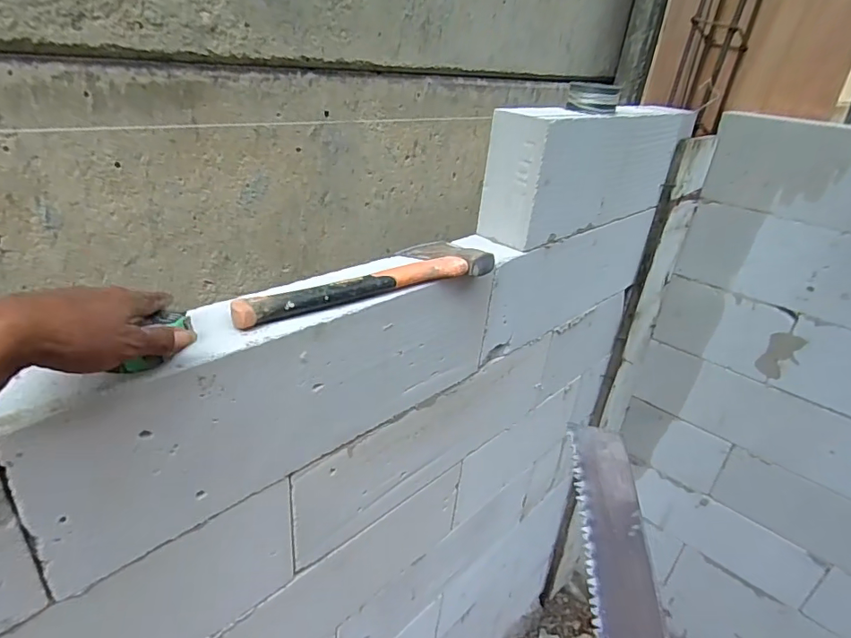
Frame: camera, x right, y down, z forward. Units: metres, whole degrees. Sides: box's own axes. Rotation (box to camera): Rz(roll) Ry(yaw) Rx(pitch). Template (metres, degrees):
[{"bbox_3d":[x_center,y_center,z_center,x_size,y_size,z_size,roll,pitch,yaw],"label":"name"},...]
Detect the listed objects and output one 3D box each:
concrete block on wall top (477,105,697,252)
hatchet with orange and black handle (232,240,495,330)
[{"bbox_3d":[0.319,-0.284,0.939,0.541,0.194,0.105,-21,38,-40],"label":"concrete block on wall top"},{"bbox_3d":[-0.079,-0.059,0.628,0.347,0.025,0.114,-17,35,-35],"label":"hatchet with orange and black handle"}]

